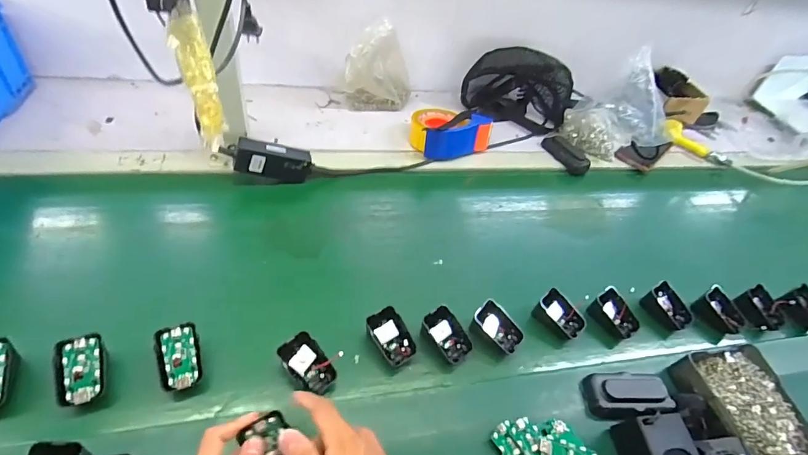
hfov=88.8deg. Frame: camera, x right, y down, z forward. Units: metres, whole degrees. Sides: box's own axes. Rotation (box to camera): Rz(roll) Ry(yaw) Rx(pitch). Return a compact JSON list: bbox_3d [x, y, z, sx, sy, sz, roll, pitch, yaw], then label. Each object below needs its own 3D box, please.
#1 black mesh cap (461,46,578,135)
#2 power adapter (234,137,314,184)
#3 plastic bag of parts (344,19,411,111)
[{"bbox_3d":[0.258,-0.326,0.941,0.245,0.174,0.108,7,50,0],"label":"black mesh cap"},{"bbox_3d":[-0.212,-0.107,0.675,0.117,0.055,0.033,9,45,-32],"label":"power adapter"},{"bbox_3d":[-0.053,-0.317,0.848,0.136,0.158,0.092,4,50,-2],"label":"plastic bag of parts"}]

